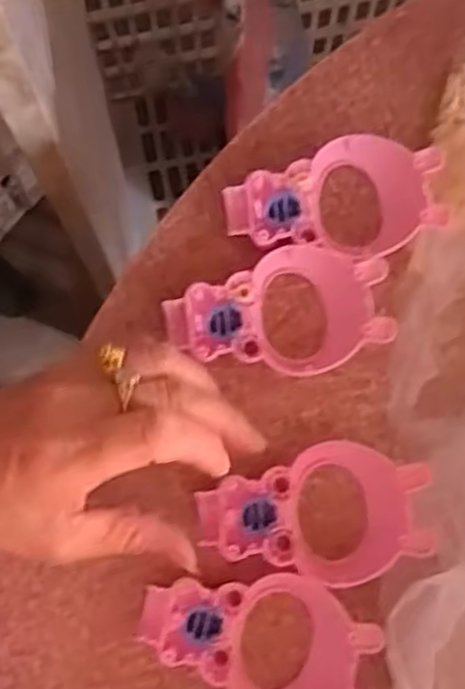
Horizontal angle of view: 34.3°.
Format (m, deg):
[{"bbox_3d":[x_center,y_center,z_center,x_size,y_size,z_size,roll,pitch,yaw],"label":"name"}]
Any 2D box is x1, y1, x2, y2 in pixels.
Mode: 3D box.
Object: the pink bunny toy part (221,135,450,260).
[{"bbox_3d":[0.049,-0.068,0.365,0.103,0.015,0.057,-8,80,6],"label":"pink bunny toy part"}]

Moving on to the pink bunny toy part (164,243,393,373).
[{"bbox_3d":[0.021,-0.013,0.356,0.102,0.019,0.059,-13,79,-3],"label":"pink bunny toy part"}]

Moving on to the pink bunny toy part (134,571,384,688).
[{"bbox_3d":[0.010,0.130,0.335,0.102,0.029,0.060,15,79,3],"label":"pink bunny toy part"}]

